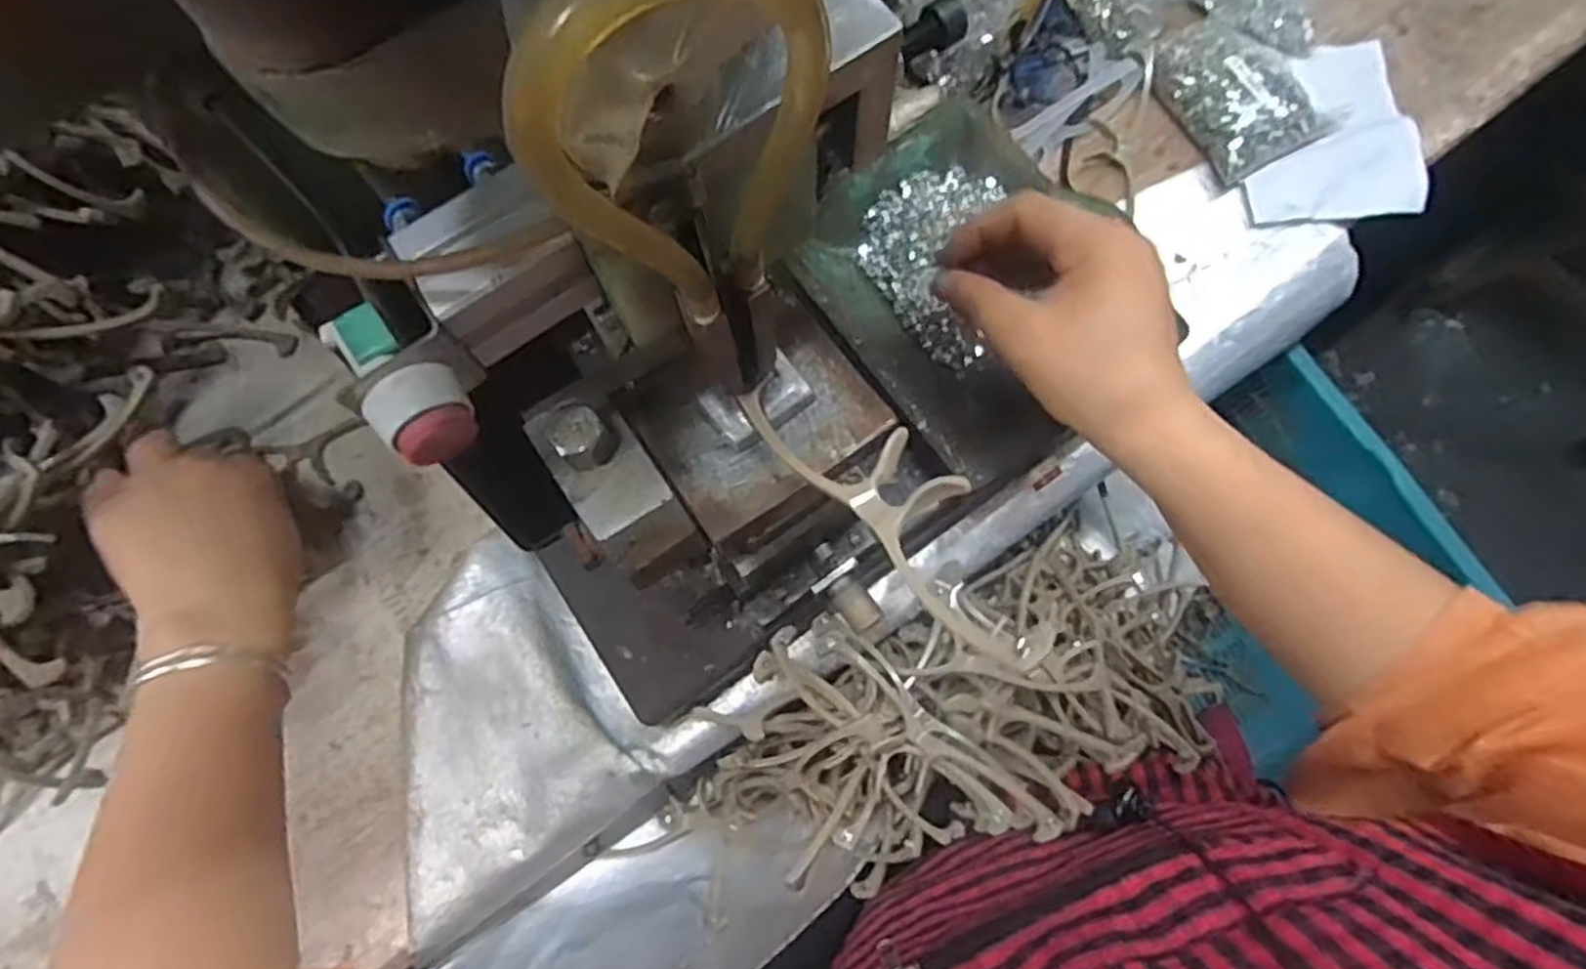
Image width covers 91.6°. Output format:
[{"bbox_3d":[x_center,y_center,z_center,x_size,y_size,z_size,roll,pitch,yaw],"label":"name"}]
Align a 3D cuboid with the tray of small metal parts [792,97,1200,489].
[{"bbox_3d":[0.097,-0.109,0.421,0.158,0.018,0.182,-38,76,-9],"label":"tray of small metal parts"}]

